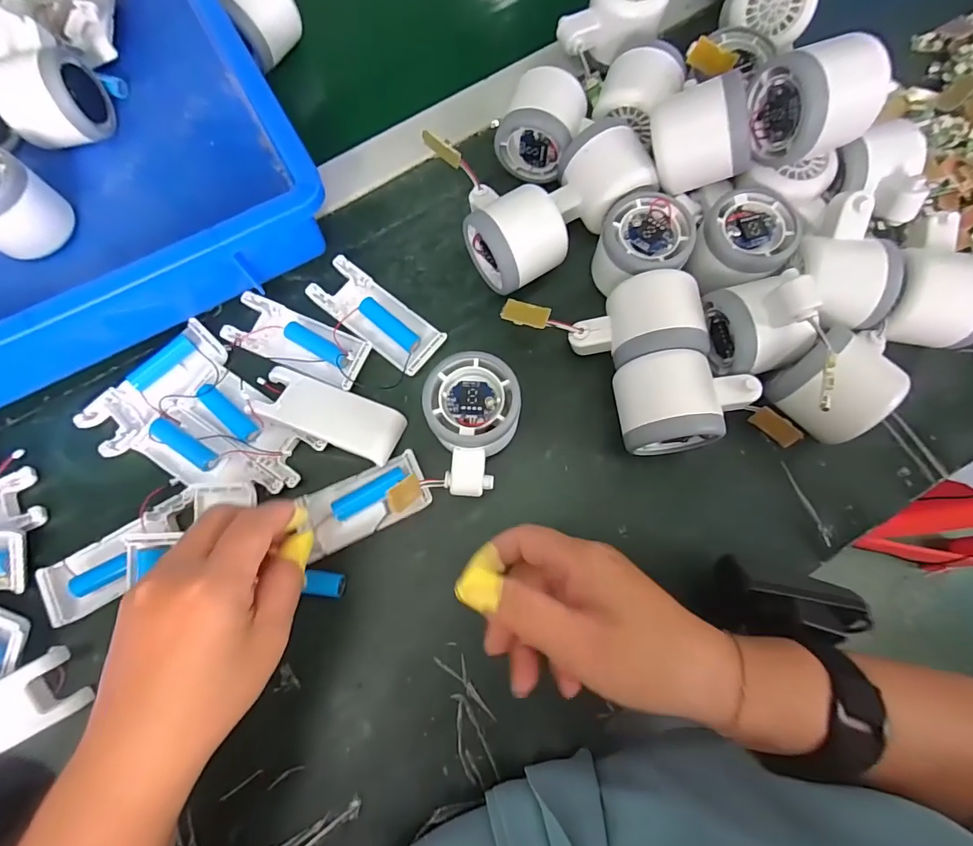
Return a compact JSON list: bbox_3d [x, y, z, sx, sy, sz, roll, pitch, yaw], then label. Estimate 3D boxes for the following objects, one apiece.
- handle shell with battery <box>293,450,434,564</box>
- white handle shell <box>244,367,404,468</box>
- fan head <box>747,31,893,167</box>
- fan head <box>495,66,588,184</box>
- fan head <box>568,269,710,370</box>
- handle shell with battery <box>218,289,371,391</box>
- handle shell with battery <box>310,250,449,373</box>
[{"bbox_3d":[-0.079,0.053,0.312,0.080,0.021,0.039,-25,76,-4],"label":"handle shell with battery"},{"bbox_3d":[-0.108,-0.006,0.322,0.099,0.015,0.038,21,77,7],"label":"white handle shell"},{"bbox_3d":[0.198,-0.196,0.292,0.054,0.065,0.058,-25,77,-5],"label":"fan head"},{"bbox_3d":[0.043,-0.223,0.355,0.056,0.052,0.061,25,78,8],"label":"fan head"},{"bbox_3d":[0.098,-0.065,0.317,0.078,0.051,0.053,0,76,2],"label":"fan head"},{"bbox_3d":[-0.136,-0.060,0.339,0.100,0.012,0.039,22,78,7],"label":"handle shell with battery"},{"bbox_3d":[-0.080,-0.078,0.345,0.103,0.013,0.039,38,80,10],"label":"handle shell with battery"}]

